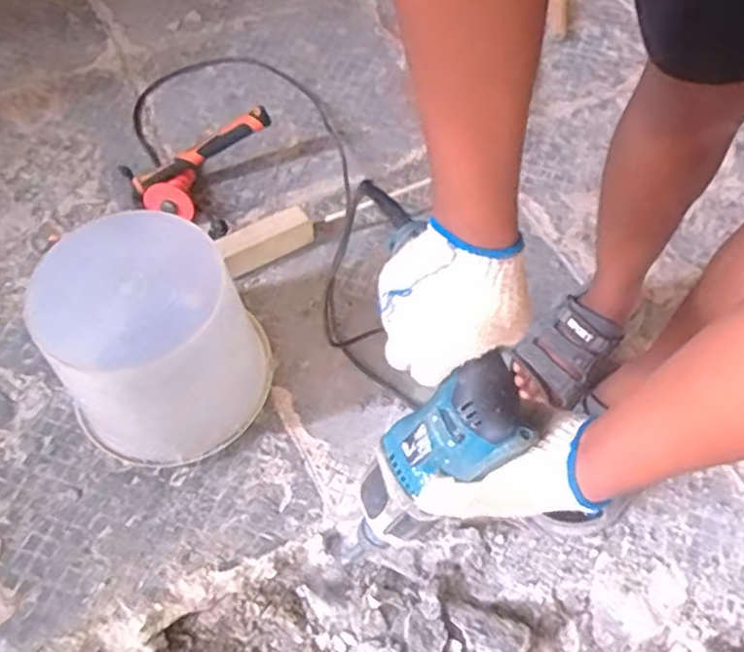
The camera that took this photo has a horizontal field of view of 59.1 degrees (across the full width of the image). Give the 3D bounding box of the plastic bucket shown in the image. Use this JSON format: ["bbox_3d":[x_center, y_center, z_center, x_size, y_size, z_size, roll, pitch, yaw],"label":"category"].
[{"bbox_3d":[-0.271,0.032,0.814,0.221,0.246,0.220,1,60,-1],"label":"plastic bucket"}]

